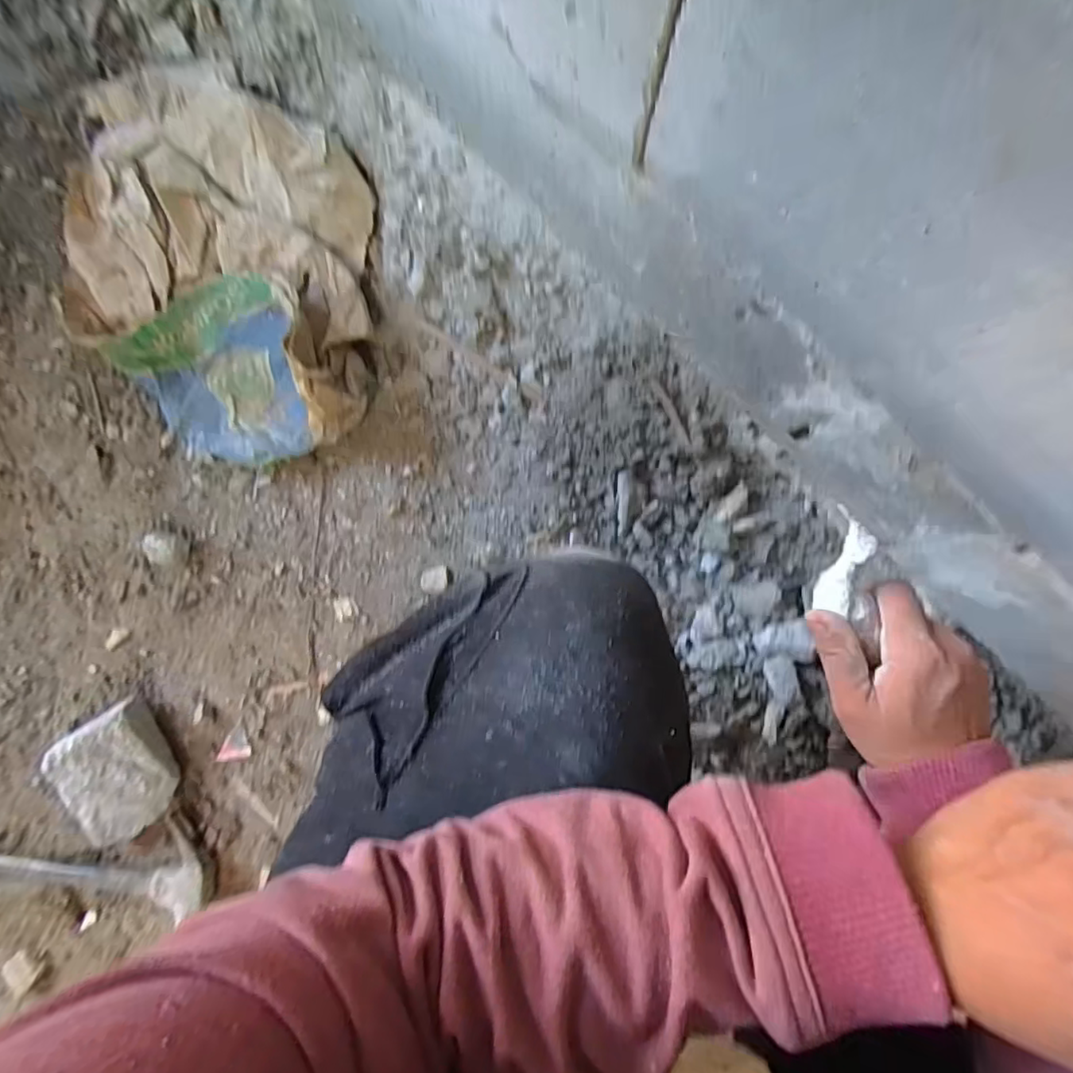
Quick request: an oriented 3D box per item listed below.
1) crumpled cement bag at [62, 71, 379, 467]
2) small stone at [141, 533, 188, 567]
[{"bbox_3d":[-0.289,-0.246,0.515,0.260,0.084,0.343,-1,91,4],"label":"crumpled cement bag"},{"bbox_3d":[-0.358,0.014,0.560,0.043,0.012,0.029,11,92,3],"label":"small stone"}]

